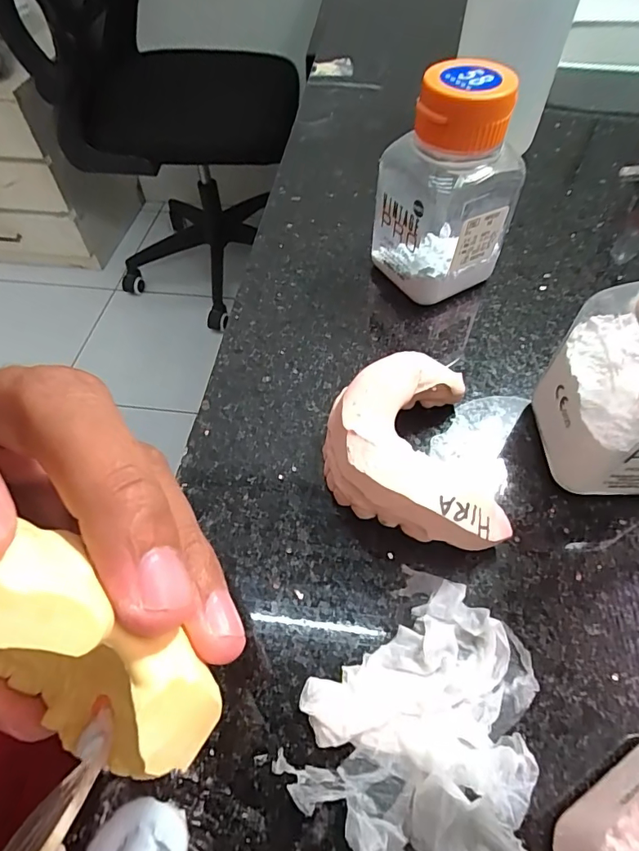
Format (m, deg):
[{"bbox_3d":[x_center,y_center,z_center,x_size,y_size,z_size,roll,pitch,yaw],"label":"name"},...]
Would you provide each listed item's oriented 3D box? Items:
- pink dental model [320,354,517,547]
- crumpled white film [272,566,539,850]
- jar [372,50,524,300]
[{"bbox_3d":[0.025,0.008,0.139,0.045,0.025,0.058,-5,56,-3],"label":"pink dental model"},{"bbox_3d":[0.025,0.067,0.109,0.051,0.010,0.059,26,60,17],"label":"crumpled white film"},{"bbox_3d":[0.046,-0.084,0.172,0.036,0.073,0.037,-30,60,-18],"label":"jar"}]

